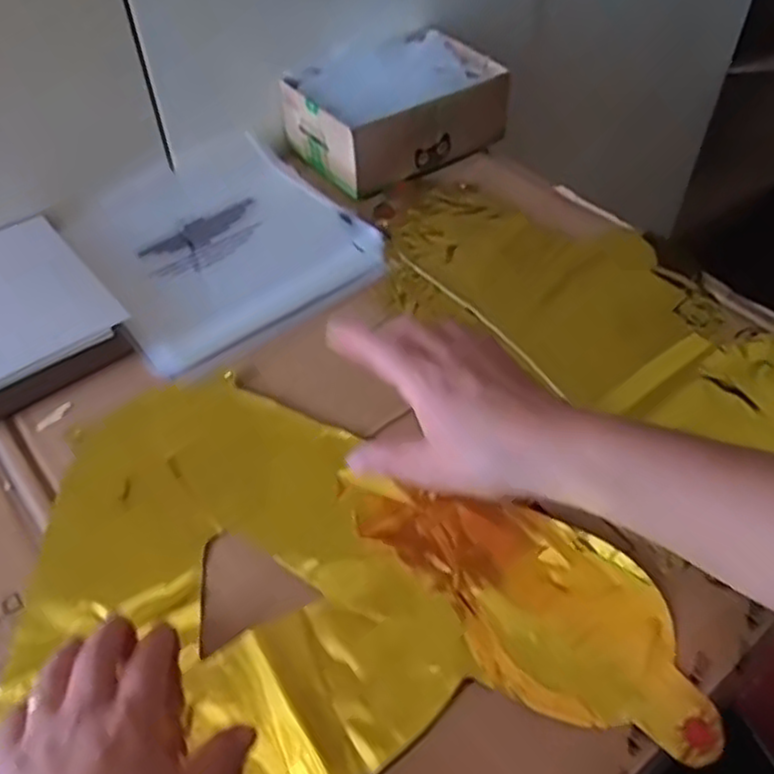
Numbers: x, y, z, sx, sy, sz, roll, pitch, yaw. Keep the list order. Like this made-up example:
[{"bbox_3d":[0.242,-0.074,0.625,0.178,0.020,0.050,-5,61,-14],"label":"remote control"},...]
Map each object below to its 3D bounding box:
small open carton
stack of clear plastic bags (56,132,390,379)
[{"bbox_3d":[0.010,-0.269,0.698,0.183,0.067,0.138,-29,56,-22],"label":"small open carton"},{"bbox_3d":[-0.141,-0.126,0.621,0.209,0.025,0.224,-29,56,-22],"label":"stack of clear plastic bags"}]

